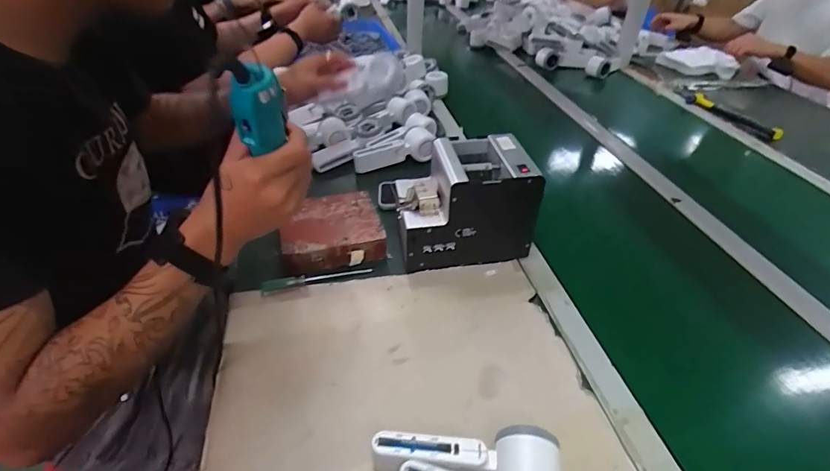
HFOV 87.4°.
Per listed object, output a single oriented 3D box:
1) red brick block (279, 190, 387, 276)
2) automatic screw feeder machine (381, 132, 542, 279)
[{"bbox_3d":[-0.129,-0.008,0.660,0.148,0.048,0.129,-10,40,-17],"label":"red brick block"},{"bbox_3d":[0.070,-0.049,0.637,0.182,0.160,0.121,-2,38,-8],"label":"automatic screw feeder machine"}]

